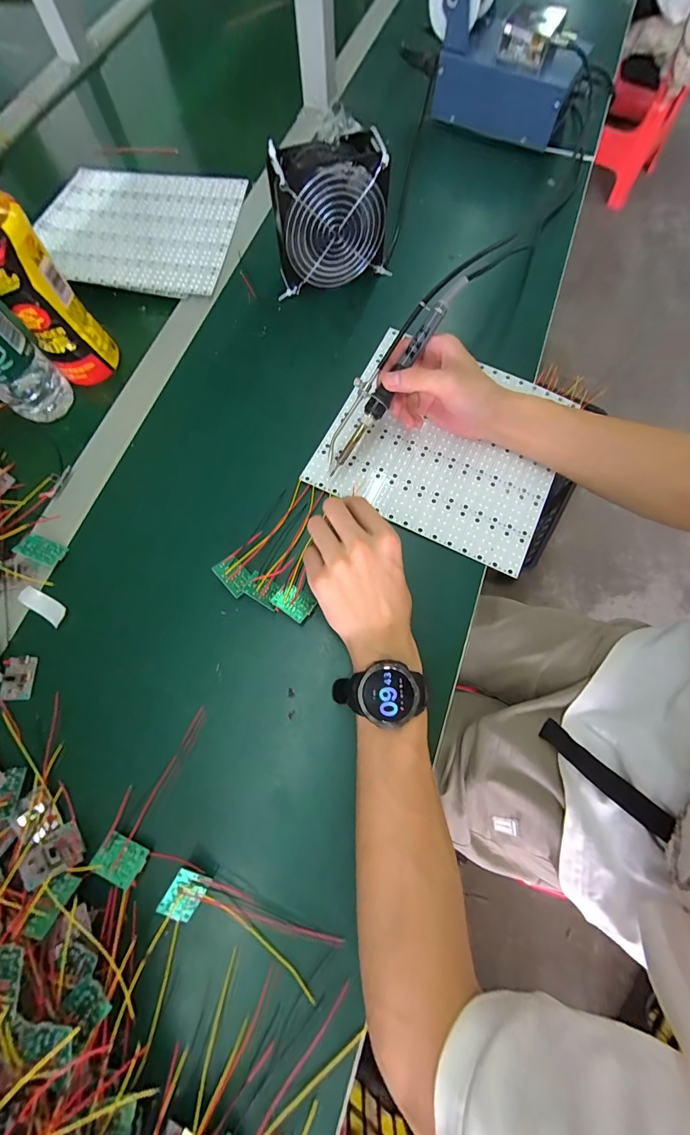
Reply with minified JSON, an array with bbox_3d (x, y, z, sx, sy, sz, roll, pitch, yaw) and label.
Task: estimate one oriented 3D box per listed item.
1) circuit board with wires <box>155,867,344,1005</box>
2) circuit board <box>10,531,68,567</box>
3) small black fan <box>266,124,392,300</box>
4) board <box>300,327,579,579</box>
[{"bbox_3d":[-0.072,0.268,0.287,0.131,0.018,0.038,24,74,8],"label":"circuit board with wires"},{"bbox_3d":[-0.292,-0.017,0.375,0.037,0.004,0.025,27,52,-17],"label":"circuit board"},{"bbox_3d":[-0.015,-0.385,0.435,0.128,0.123,0.052,-11,73,-3],"label":"small black fan"},{"bbox_3d":[0.109,-0.137,0.421,0.234,0.012,0.224,24,74,8],"label":"board"}]

